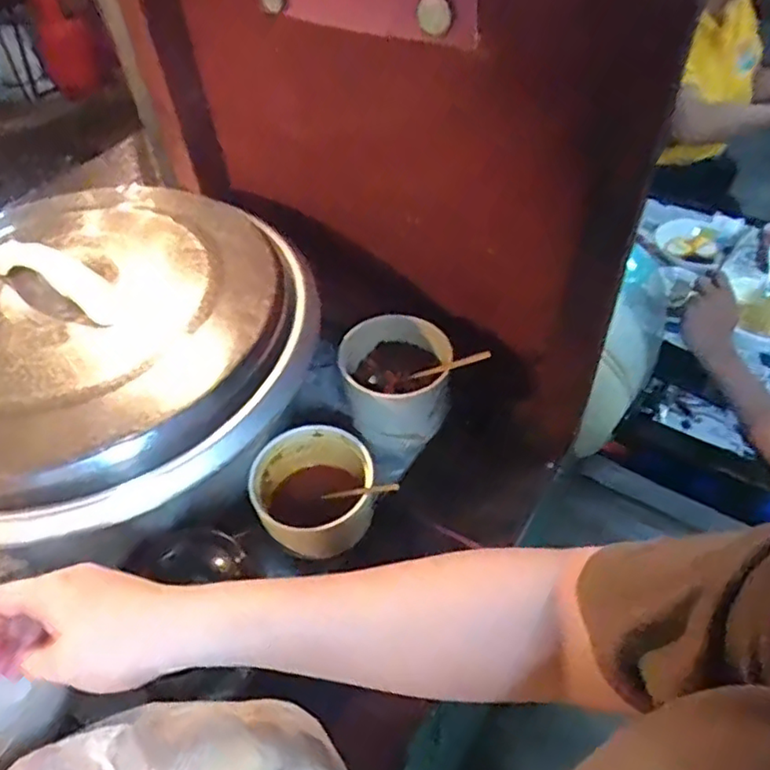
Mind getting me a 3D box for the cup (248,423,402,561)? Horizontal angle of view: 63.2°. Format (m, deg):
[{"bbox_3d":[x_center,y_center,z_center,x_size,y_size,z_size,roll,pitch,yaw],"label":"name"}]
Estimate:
[{"bbox_3d":[-0.063,0.102,0.569,0.106,0.092,0.098,-2,49,2],"label":"cup"}]

